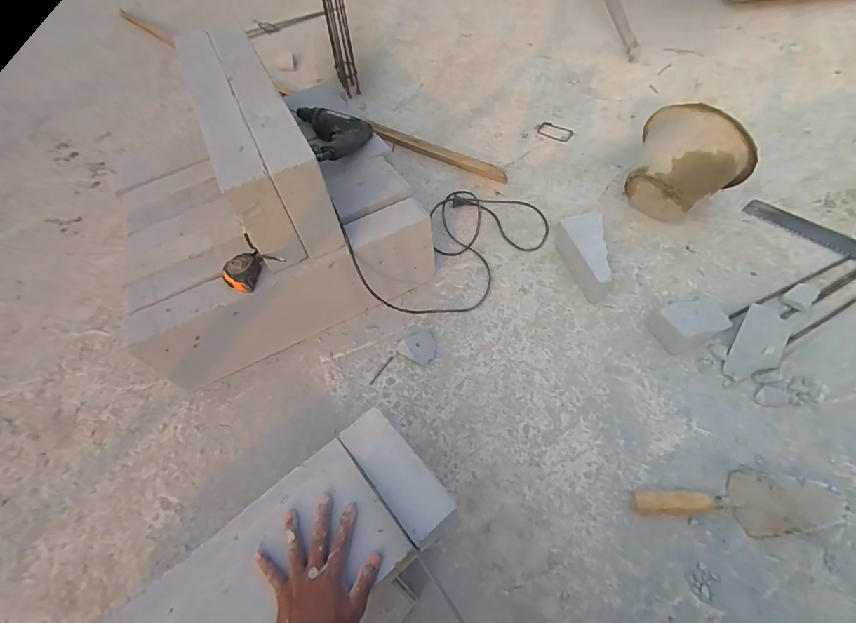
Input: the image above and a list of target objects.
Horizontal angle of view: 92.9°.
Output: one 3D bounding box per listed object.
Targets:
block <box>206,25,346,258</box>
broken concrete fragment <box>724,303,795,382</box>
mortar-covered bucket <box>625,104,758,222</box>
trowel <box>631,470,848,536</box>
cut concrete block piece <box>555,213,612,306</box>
[{"bbox_3d":[-0.311,-0.355,0.813,0.075,0.197,0.533,-25,57,-11],"label":"block"},{"bbox_3d":[0.641,0.066,0.788,0.077,0.016,0.163,27,78,25],"label":"broken concrete fragment"},{"bbox_3d":[0.594,-0.329,0.945,0.234,0.237,0.181,28,63,22],"label":"mortar-covered bucket"},{"bbox_3d":[0.465,0.296,0.626,0.270,0.070,0.092,-5,56,1],"label":"trowel"},{"bbox_3d":[0.353,-0.126,0.922,0.089,0.088,0.200,-3,56,2],"label":"cut concrete block piece"}]

